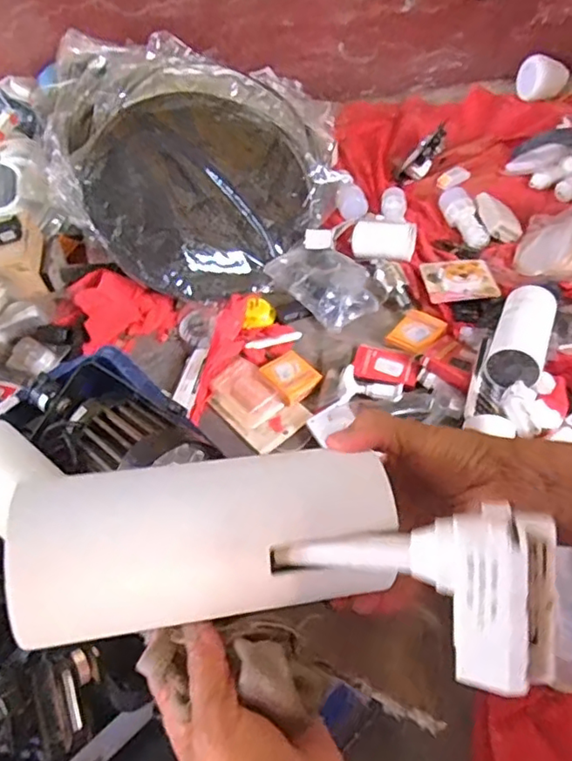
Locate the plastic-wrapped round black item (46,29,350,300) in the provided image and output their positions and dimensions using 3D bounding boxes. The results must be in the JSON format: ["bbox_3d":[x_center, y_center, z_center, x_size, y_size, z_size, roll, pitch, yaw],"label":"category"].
[{"bbox_3d":[-0.195,-0.420,1.153,0.574,0.130,0.574,5,71,-14],"label":"plastic-wrapped round black item"}]

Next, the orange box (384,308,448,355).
[{"bbox_3d":[0.218,-0.083,0.990,0.070,0.009,0.086,34,64,26],"label":"orange box"}]

